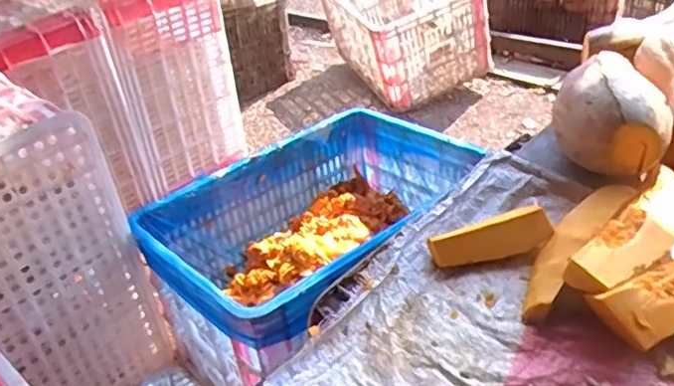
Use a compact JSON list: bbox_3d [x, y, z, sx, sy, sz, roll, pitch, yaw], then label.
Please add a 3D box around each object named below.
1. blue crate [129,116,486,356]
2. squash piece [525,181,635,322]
[{"bbox_3d":[-0.003,0.068,1.004,0.543,0.194,0.397,-30,41,-30],"label":"blue crate"},{"bbox_3d":[0.261,0.056,0.681,0.055,0.043,0.231,23,44,36],"label":"squash piece"}]

